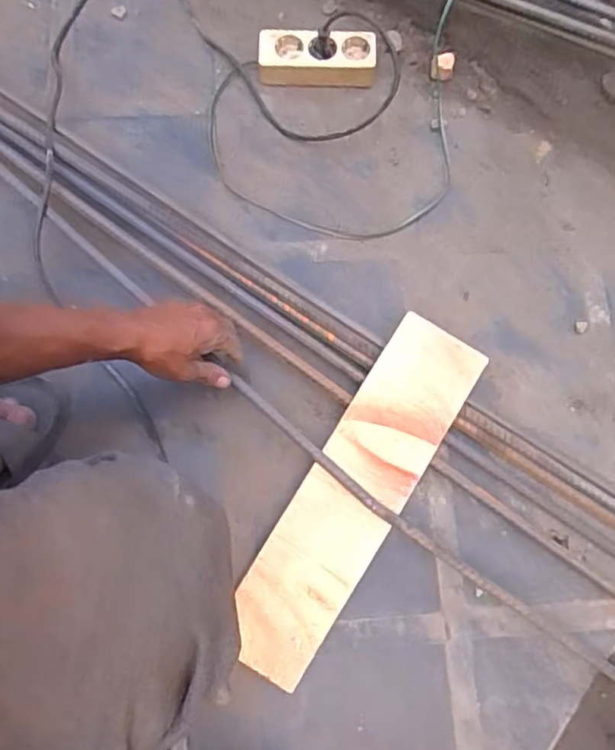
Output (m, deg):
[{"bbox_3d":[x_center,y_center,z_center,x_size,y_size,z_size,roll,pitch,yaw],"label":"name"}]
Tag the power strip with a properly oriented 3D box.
[{"bbox_3d":[0.013,-0.431,0.808,0.160,0.041,0.061,3,75,-1],"label":"power strip"}]

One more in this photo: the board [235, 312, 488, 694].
[{"bbox_3d":[0.050,0.127,0.641,0.103,0.008,0.404,32,82,6],"label":"board"}]

